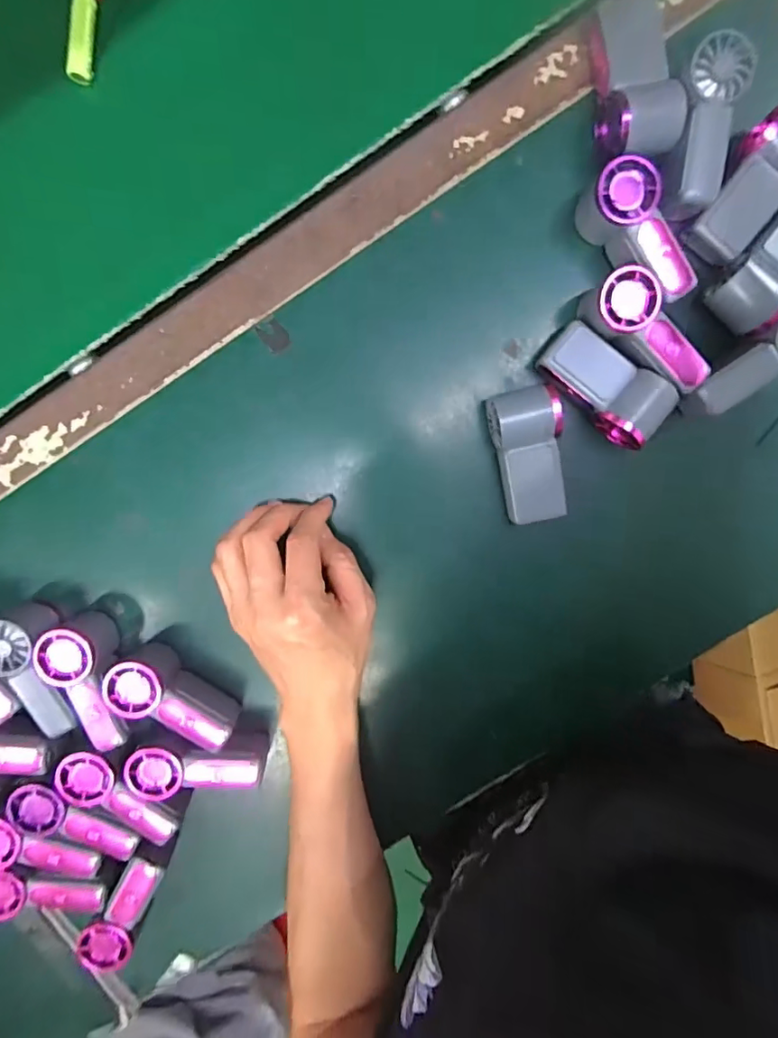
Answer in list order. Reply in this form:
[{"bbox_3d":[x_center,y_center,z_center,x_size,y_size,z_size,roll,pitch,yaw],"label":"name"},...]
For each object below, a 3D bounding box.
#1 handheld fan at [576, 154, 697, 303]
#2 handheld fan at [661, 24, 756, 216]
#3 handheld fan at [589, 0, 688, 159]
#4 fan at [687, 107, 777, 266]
[{"bbox_3d":[0.164,-0.183,0.353,0.037,0.029,0.092,-30,93,5],"label":"handheld fan"},{"bbox_3d":[0.201,-0.248,0.345,0.034,0.032,0.095,7,111,3],"label":"handheld fan"},{"bbox_3d":[0.158,-0.284,0.348,0.046,0.036,0.099,-10,99,0],"label":"handheld fan"},{"bbox_3d":[0.239,-0.217,0.355,0.046,0.026,0.088,40,95,-5],"label":"fan"}]

